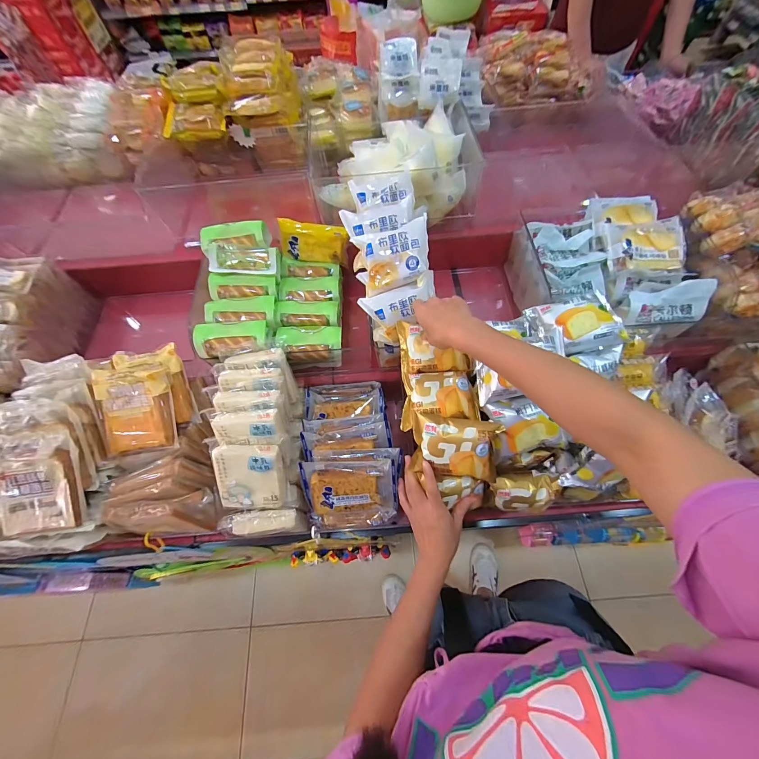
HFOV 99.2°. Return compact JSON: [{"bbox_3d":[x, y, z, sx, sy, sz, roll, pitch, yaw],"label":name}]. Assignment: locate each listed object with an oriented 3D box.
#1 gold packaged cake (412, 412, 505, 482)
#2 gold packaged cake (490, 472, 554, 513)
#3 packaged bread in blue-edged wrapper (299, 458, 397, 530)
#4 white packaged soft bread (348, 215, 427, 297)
[{"bbox_3d":[0.111,0.100,0.480,0.124,0.046,0.097,7,108,12],"label":"gold packaged cake"},{"bbox_3d":[0.218,0.176,0.503,0.083,0.043,0.055,-5,64,0],"label":"gold packaged cake"},{"bbox_3d":[-0.049,0.197,0.550,0.151,0.132,0.032,-2,21,-2],"label":"packaged bread in blue-edged wrapper"},{"bbox_3d":[0.025,-0.209,0.557,0.120,0.040,0.108,-5,98,13],"label":"white packaged soft bread"}]

